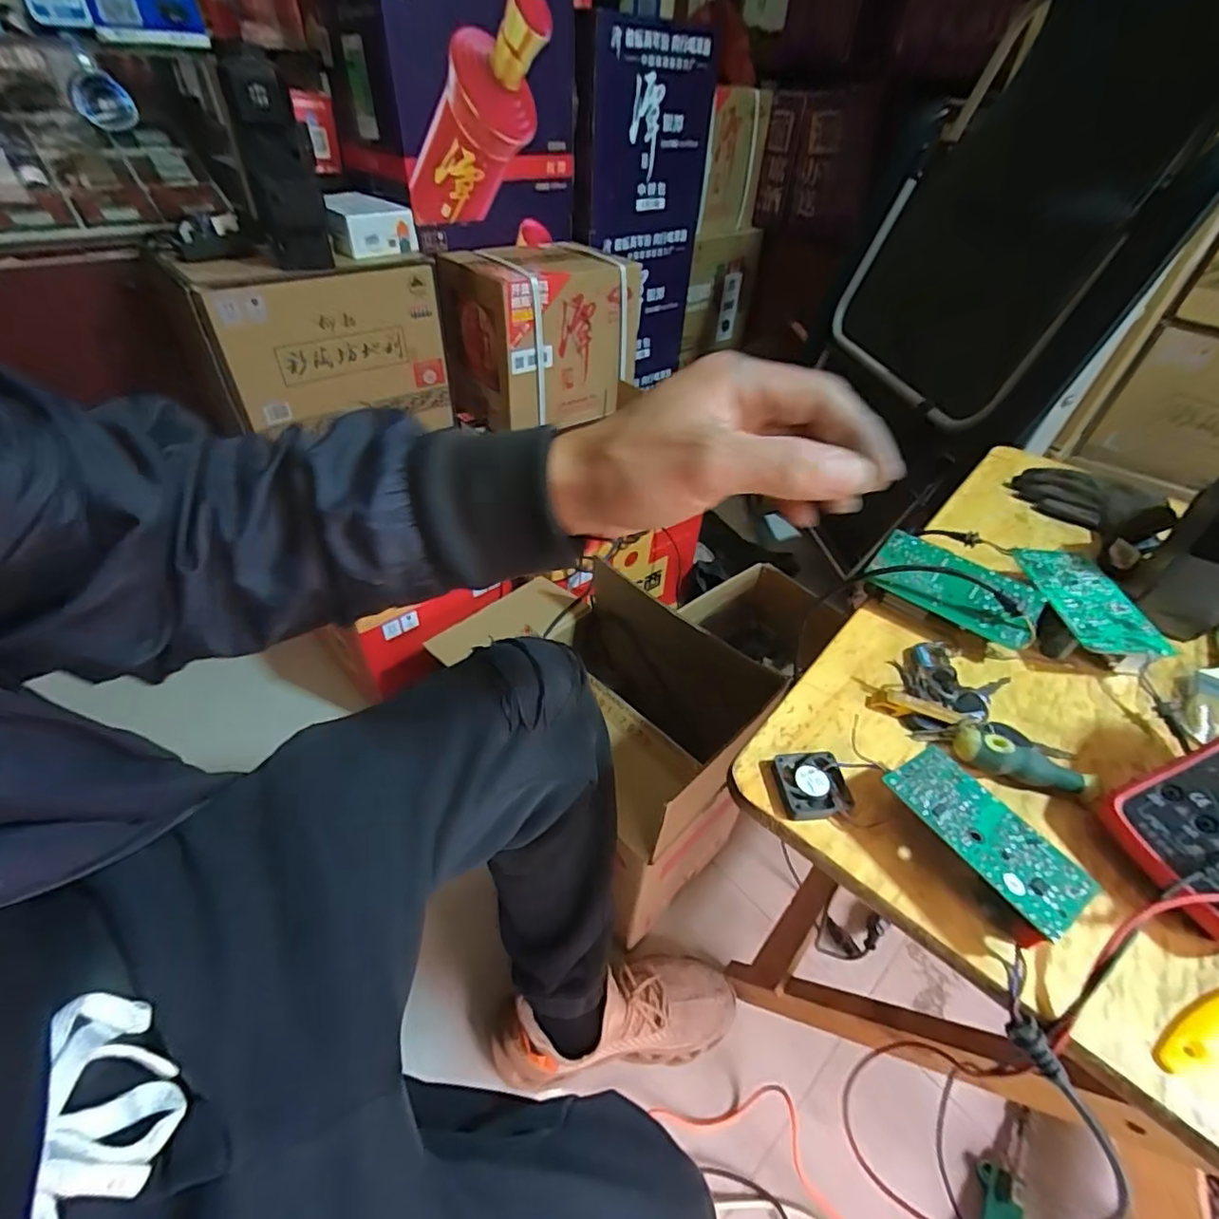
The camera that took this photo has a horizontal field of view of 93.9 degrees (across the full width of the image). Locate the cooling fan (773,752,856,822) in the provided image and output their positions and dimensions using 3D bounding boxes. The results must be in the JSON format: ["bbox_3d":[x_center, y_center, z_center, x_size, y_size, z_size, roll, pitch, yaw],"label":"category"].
[{"bbox_3d":[0.125,0.108,0.353,0.040,0.011,0.041,-1,43,-5],"label":"cooling fan"}]

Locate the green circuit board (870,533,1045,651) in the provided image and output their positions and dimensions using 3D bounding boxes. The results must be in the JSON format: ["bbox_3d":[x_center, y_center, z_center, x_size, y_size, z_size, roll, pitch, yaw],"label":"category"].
[{"bbox_3d":[0.283,-0.020,0.466,0.124,0.018,0.066,31,64,25],"label":"green circuit board"}]

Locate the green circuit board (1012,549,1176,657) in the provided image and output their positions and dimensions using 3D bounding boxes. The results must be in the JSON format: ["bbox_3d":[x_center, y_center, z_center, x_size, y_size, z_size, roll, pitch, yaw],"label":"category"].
[{"bbox_3d":[0.385,-0.010,0.462,0.068,0.008,0.119,3,44,1],"label":"green circuit board"}]

